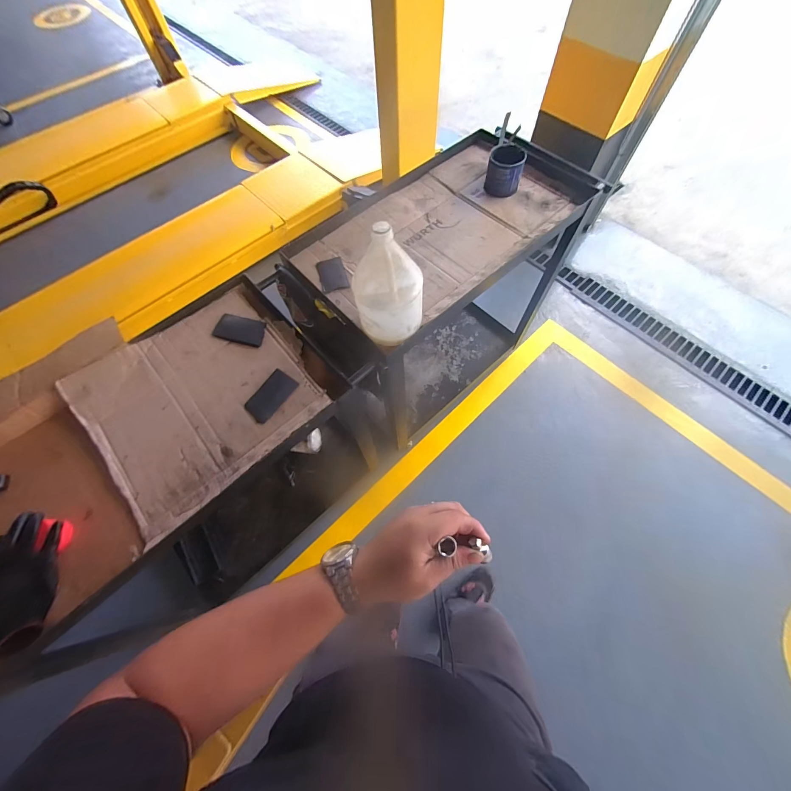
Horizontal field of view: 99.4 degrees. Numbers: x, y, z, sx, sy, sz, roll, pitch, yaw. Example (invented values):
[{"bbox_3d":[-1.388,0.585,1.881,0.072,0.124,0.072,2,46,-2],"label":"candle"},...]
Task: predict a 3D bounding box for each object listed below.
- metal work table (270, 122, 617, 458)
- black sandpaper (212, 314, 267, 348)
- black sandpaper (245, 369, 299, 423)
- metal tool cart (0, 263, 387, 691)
[{"bbox_3d":[0.166,-0.352,1.310,0.857,0.800,0.500,-41,74,-13],"label":"metal work table"},{"bbox_3d":[-0.382,-0.161,0.828,0.127,0.009,0.071,11,68,9],"label":"black sandpaper"},{"bbox_3d":[-0.280,0.000,0.751,0.070,0.010,0.116,32,73,16],"label":"black sandpaper"},{"bbox_3d":[-0.561,0.215,1.087,1.139,0.845,0.539,-40,73,-13],"label":"metal tool cart"}]

